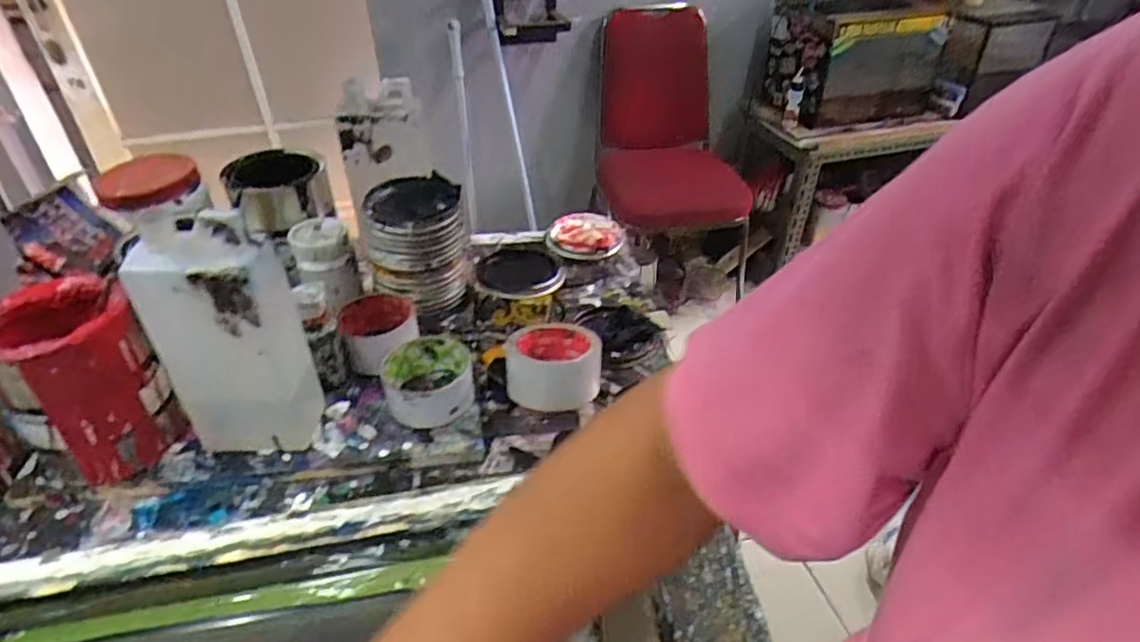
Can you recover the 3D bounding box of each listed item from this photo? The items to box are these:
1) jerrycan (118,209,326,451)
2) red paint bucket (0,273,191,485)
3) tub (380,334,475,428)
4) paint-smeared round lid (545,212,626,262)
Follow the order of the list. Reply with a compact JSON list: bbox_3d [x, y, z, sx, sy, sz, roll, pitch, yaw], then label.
[{"bbox_3d":[-0.277,0.013,0.532,0.099,0.212,0.061,-1,38,1],"label":"jerrycan"},{"bbox_3d":[-0.409,0.051,0.542,0.108,0.138,0.098,27,46,32],"label":"red paint bucket"},{"bbox_3d":[-0.136,0.059,0.620,0.083,0.043,0.087,-1,38,1],"label":"tub"},{"bbox_3d":[0.022,-0.118,0.883,0.103,0.025,0.090,2,38,5],"label":"paint-smeared round lid"}]

